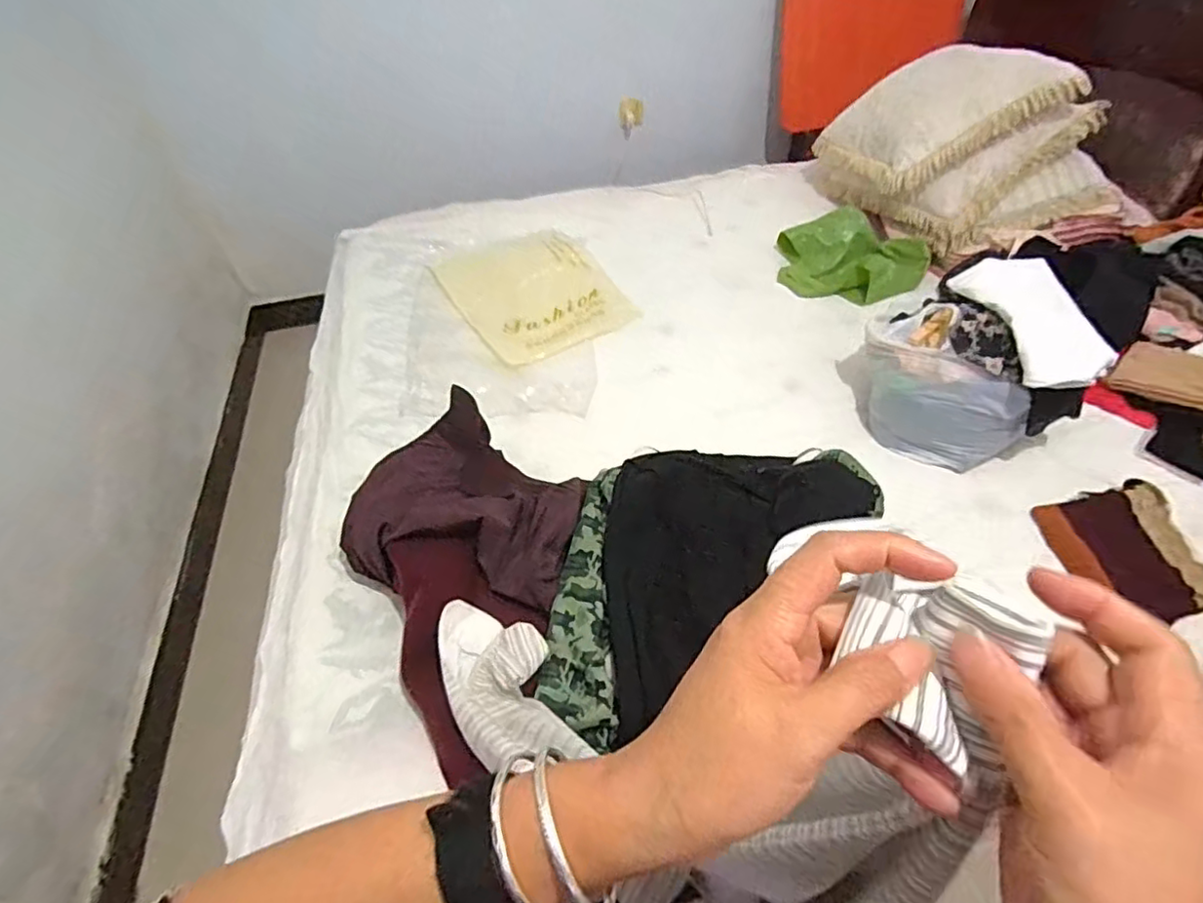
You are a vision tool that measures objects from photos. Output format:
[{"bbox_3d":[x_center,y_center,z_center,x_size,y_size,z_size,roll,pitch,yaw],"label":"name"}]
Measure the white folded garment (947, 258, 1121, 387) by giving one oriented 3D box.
[{"bbox_3d":[0.715,-0.219,1.015,0.167,0.053,0.259,-13,61,-8],"label":"white folded garment"}]

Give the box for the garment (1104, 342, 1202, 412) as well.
[{"bbox_3d":[1.081,-0.121,1.139,0.126,0.065,0.237,-31,52,-23],"label":"garment"}]

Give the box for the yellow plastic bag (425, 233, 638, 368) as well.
[{"bbox_3d":[-0.162,-0.392,1.520,0.361,0.056,0.430,-25,50,-18],"label":"yellow plastic bag"}]

